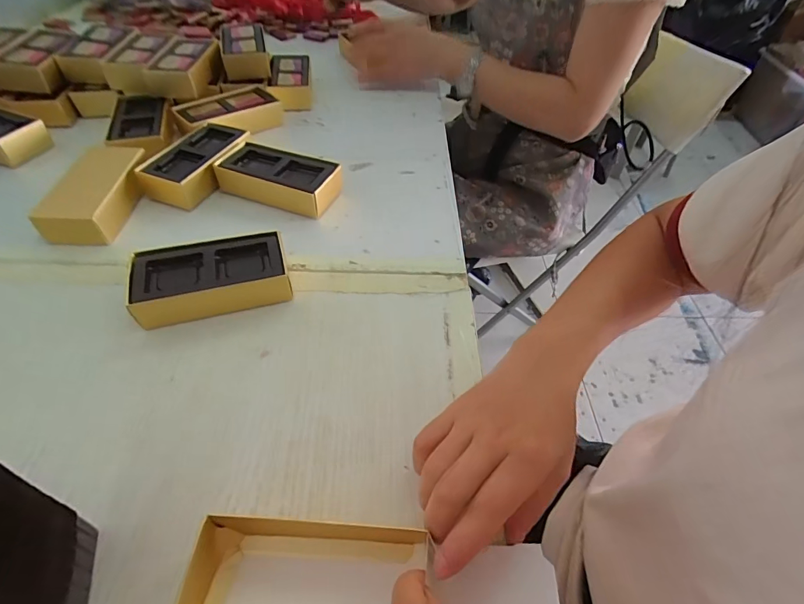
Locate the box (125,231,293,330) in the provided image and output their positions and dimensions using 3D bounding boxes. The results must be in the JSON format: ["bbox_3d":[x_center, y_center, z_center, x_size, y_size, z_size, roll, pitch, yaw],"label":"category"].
[{"bbox_3d":[-0.152,-0.018,0.339,0.113,0.035,0.057,-11,51,-13],"label":"box"}]

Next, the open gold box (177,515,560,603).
[{"bbox_3d":[-0.014,0.142,0.212,0.188,0.028,0.060,3,49,-2],"label":"open gold box"}]

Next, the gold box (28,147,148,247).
[{"bbox_3d":[-0.291,-0.106,0.407,0.061,0.032,0.118,-1,49,-5],"label":"gold box"}]

